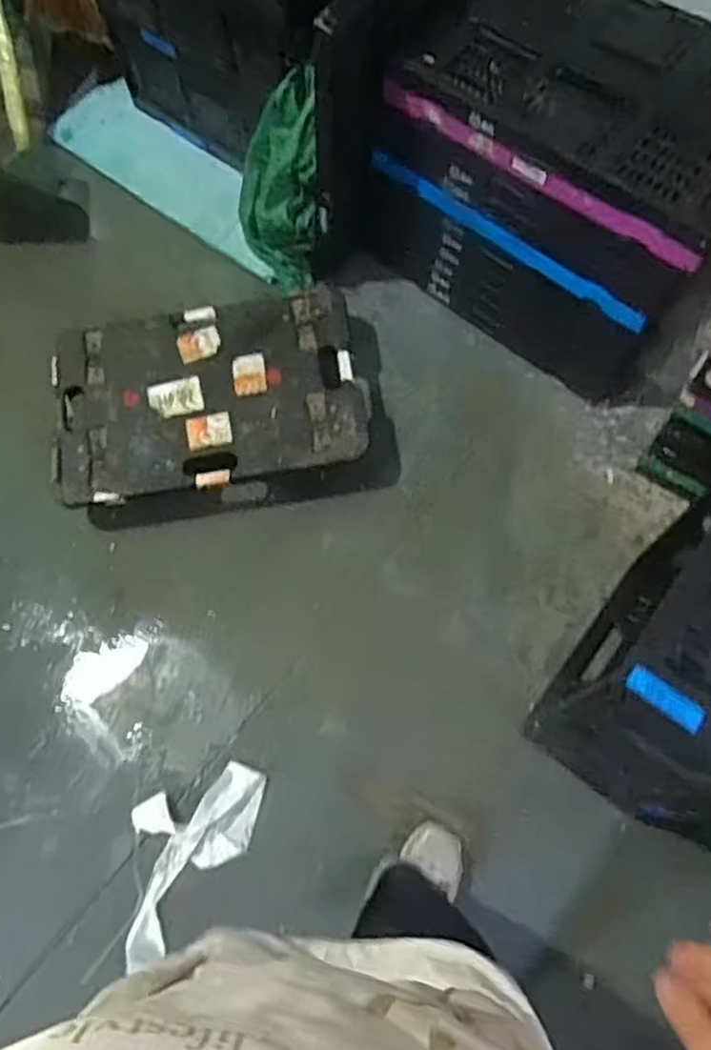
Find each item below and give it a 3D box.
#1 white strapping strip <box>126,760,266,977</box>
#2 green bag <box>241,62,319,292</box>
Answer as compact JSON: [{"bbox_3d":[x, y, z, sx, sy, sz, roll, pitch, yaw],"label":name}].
[{"bbox_3d":[-0.298,0.539,1.250,0.180,0.020,0.337,36,76,17],"label":"white strapping strip"},{"bbox_3d":[-0.145,-0.664,1.474,0.165,0.388,0.196,-17,68,-1],"label":"green bag"}]

